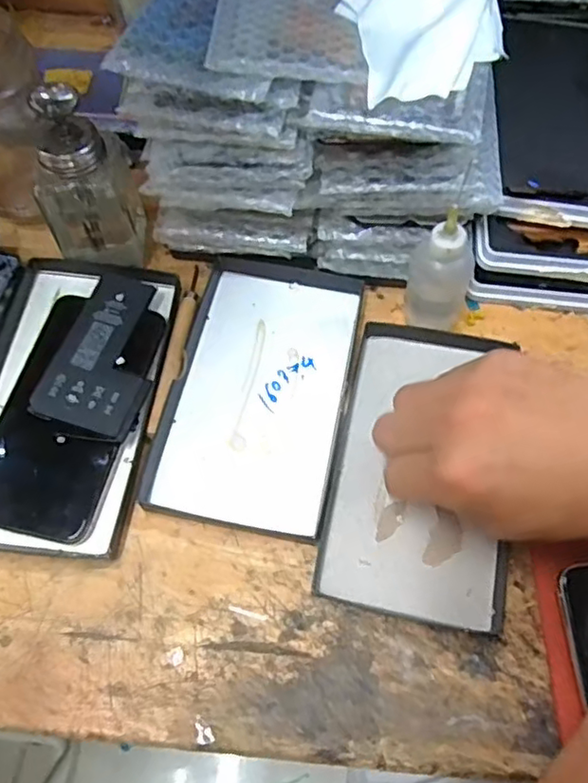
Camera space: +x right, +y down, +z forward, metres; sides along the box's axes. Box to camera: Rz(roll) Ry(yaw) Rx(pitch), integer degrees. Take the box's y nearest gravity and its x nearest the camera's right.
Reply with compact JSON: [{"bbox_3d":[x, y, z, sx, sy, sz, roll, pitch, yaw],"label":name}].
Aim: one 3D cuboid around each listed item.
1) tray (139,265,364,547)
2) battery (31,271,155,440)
[{"bbox_3d":[-0.020,-0.004,0.382,0.103,0.013,0.177,11,65,4],"label":"tray"},{"bbox_3d":[-0.117,-0.025,0.391,0.064,0.010,0.112,14,64,8],"label":"battery"}]

